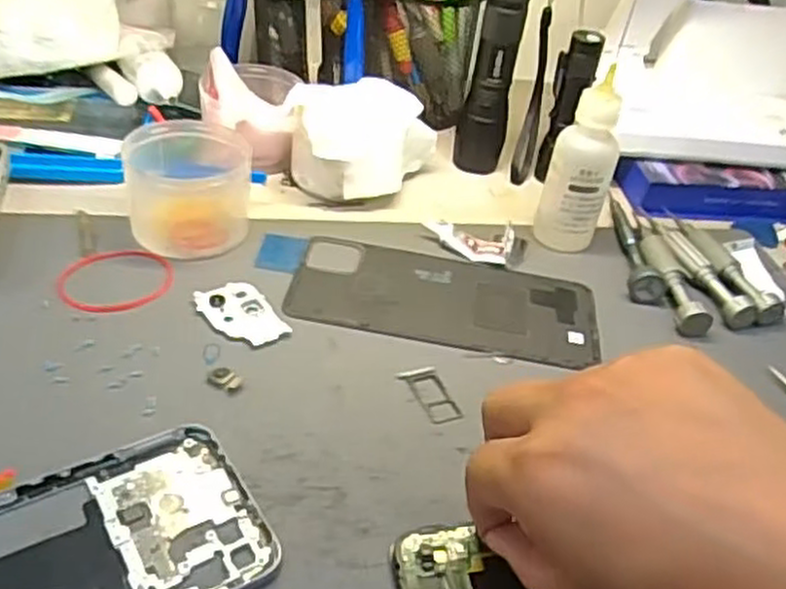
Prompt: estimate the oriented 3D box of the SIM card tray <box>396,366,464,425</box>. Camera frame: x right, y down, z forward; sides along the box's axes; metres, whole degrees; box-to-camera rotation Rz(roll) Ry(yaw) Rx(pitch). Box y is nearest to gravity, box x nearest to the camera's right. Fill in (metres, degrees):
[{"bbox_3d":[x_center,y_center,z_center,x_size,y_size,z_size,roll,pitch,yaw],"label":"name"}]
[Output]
[{"bbox_3d":[0.017,0.045,0.347,0.018,0.004,0.033,-12,42,-24],"label":"SIM card tray"}]

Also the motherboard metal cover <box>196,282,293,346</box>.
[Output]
[{"bbox_3d":[-0.072,0.010,0.369,0.030,0.005,0.044,-24,48,-34],"label":"motherboard metal cover"}]

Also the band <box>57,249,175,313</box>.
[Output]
[{"bbox_3d":[-0.137,-0.009,0.384,0.054,0.004,0.053,-5,40,-16],"label":"band"}]

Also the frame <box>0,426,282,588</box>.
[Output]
[{"bbox_3d":[-0.122,0.095,0.250,0.160,0.005,0.076,-18,44,-29],"label":"frame"}]

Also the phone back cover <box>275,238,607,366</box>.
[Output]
[{"bbox_3d":[0.027,0.001,0.399,0.154,0.004,0.072,9,38,2],"label":"phone back cover"}]

